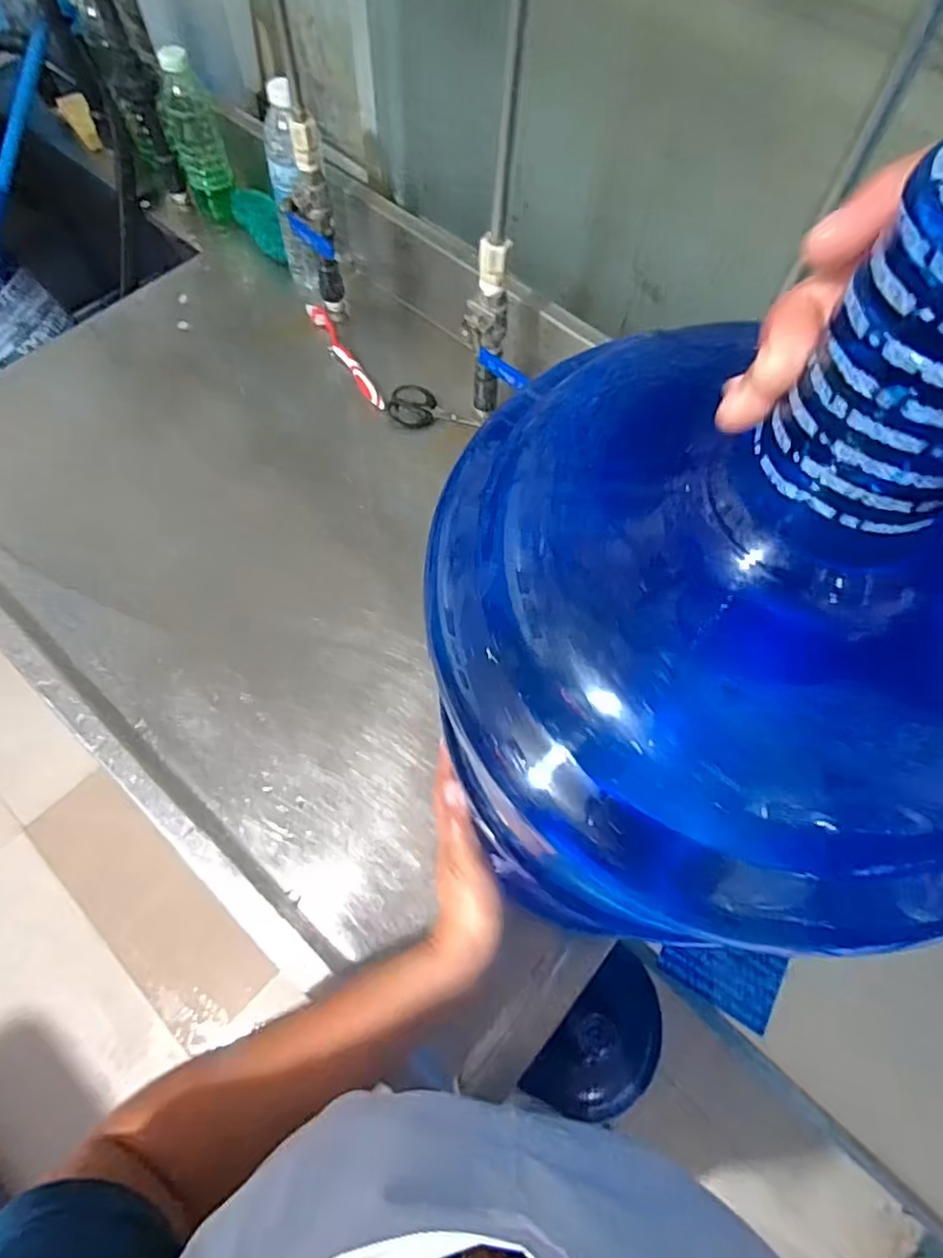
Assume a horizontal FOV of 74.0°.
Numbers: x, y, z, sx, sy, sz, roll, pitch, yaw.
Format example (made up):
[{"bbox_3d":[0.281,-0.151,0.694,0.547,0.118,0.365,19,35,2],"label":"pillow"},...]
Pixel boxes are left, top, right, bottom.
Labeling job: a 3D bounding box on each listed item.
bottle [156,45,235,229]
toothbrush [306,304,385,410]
[{"bbox_3d":[-0.342,-0.610,0.791,0.059,0.172,0.052,-20,67,-12],"label":"bottle"},{"bbox_3d":[-0.148,-0.325,0.745,0.025,0.022,0.186,-26,69,-14],"label":"toothbrush"}]

